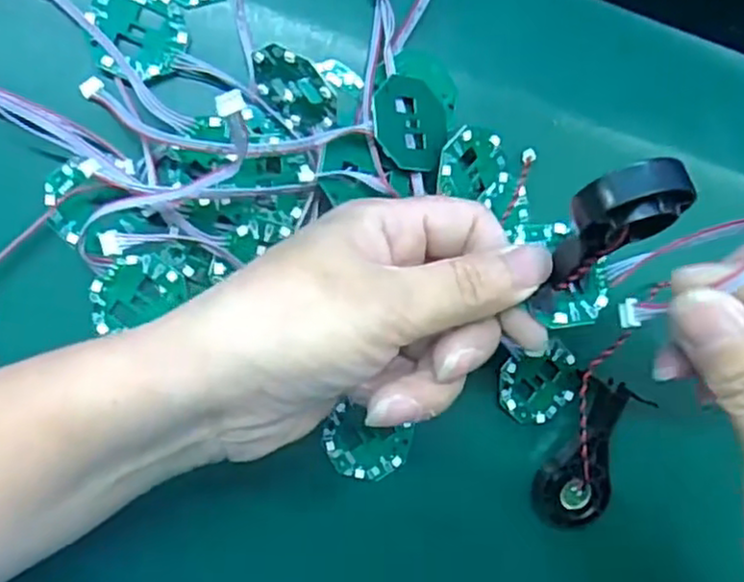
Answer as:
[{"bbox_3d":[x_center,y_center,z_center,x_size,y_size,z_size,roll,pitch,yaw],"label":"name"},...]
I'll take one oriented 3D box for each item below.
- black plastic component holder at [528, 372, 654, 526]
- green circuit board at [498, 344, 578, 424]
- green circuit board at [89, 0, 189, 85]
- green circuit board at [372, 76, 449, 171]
[{"bbox_3d":[0.087,0.065,0.287,0.030,0.014,0.060,18,88,-12],"label":"black plastic component holder"},{"bbox_3d":[0.067,0.038,0.288,0.033,0.006,0.030,-8,93,-11],"label":"green circuit board"},{"bbox_3d":[-0.083,-0.090,0.252,0.032,0.005,0.030,16,88,-12],"label":"green circuit board"},{"bbox_3d":[0.015,-0.063,0.265,0.031,0.004,0.036,2,82,-28],"label":"green circuit board"}]

